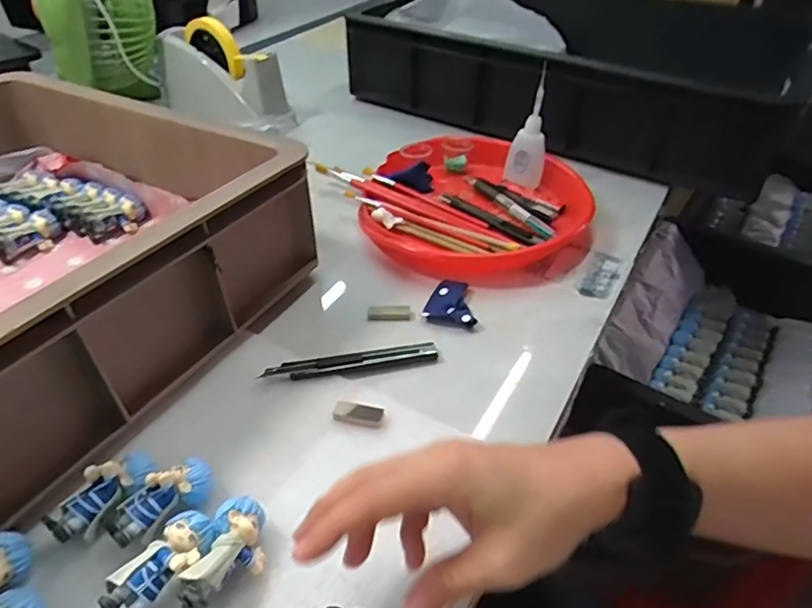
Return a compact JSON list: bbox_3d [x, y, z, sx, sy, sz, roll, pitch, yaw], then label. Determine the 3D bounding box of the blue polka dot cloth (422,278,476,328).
[{"bbox_3d":[0.044,-0.004,0.498,0.046,0.010,0.059,13,42,13],"label":"blue polka dot cloth"}]

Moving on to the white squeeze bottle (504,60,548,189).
[{"bbox_3d":[0.141,-0.192,0.626,0.043,0.109,0.047,10,41,9],"label":"white squeeze bottle"}]

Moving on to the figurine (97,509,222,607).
[{"bbox_3d":[-0.129,0.143,0.299,0.029,0.027,0.060,24,45,24],"label":"figurine"}]

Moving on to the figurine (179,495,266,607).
[{"bbox_3d":[-0.096,0.138,0.305,0.031,0.029,0.060,8,41,8],"label":"figurine"}]

